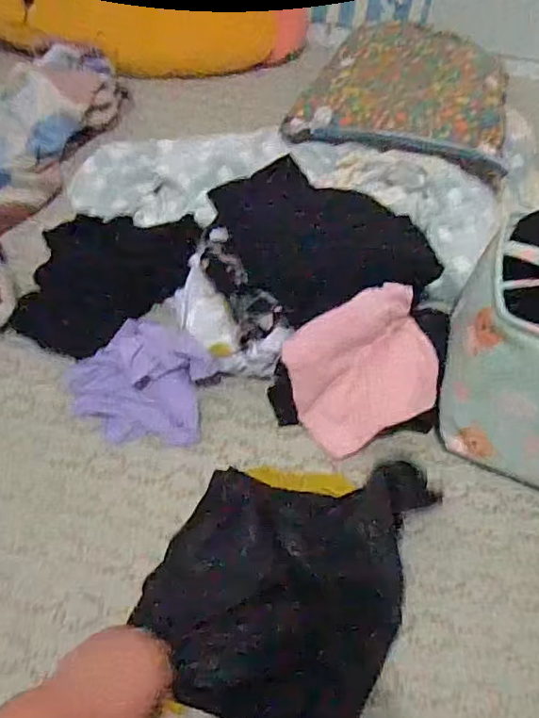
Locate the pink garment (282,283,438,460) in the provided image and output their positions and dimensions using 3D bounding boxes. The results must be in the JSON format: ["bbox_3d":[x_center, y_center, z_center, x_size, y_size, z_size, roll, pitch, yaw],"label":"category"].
[{"bbox_3d":[0.127,0.011,0.746,0.208,0.032,0.173,-32,77,0],"label":"pink garment"}]

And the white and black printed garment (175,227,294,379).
[{"bbox_3d":[-0.066,-0.066,0.784,0.120,0.102,0.215,-25,58,-23],"label":"white and black printed garment"}]

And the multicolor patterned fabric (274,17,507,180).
[{"bbox_3d":[0.302,-0.610,1.178,0.421,0.066,0.571,14,51,6],"label":"multicolor patterned fabric"}]

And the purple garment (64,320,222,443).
[{"bbox_3d":[-0.177,0.029,0.755,0.215,0.058,0.157,28,58,17],"label":"purple garment"}]

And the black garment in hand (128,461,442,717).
[{"bbox_3d":[0.020,0.226,0.605,0.255,0.066,0.301,24,57,13],"label":"black garment in hand"}]

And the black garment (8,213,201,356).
[{"bbox_3d":[-0.259,-0.143,0.860,0.212,0.070,0.295,32,59,19],"label":"black garment"}]

